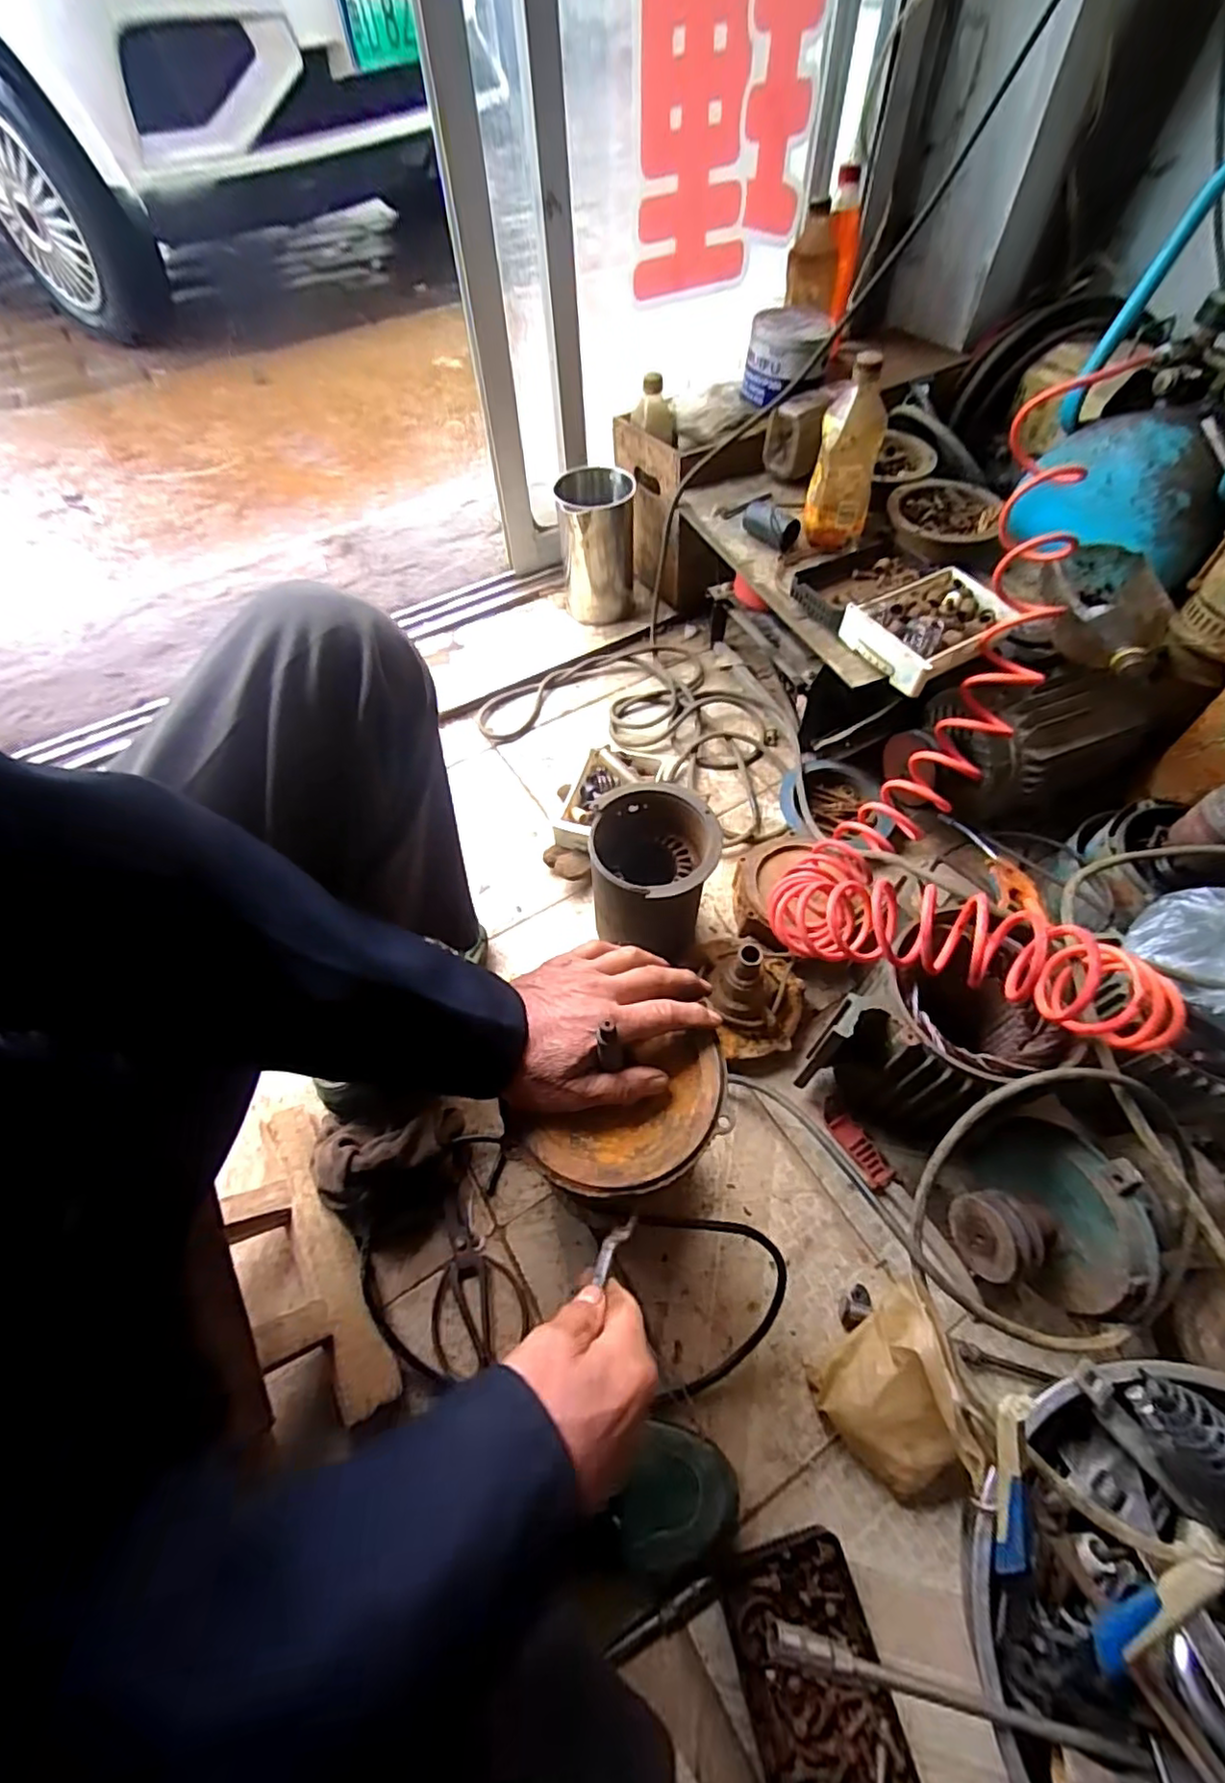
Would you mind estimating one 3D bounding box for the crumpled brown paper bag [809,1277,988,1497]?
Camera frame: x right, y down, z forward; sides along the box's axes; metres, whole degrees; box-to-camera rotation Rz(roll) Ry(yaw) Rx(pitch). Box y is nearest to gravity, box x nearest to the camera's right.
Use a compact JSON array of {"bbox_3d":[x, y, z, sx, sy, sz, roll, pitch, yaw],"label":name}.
[{"bbox_3d":[0.225,0.416,0.535,0.084,0.150,0.140,-13,58,-6],"label":"crumpled brown paper bag"}]

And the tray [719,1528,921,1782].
[{"bbox_3d":[0.157,0.604,0.465,0.102,0.028,0.201,-14,58,-6],"label":"tray"}]

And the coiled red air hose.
[{"bbox_3d":[0.454,-0.156,0.743,0.348,0.294,0.669,22,62,16],"label":"coiled red air hose"}]

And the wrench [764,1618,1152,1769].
[{"bbox_3d":[0.213,0.495,0.397,0.255,0.021,0.014,22,60,-4],"label":"wrench"}]

